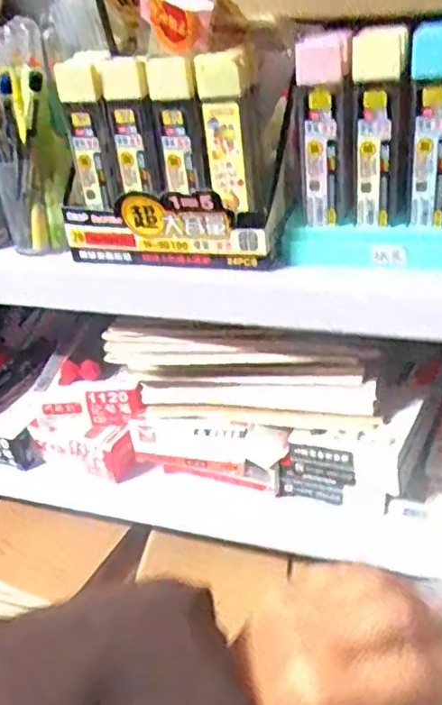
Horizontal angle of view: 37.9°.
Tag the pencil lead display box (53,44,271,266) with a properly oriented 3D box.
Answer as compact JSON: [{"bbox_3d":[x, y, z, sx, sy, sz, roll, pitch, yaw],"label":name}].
[{"bbox_3d":[-0.038,-0.114,0.394,0.135,0.119,0.036,8,34,23],"label":"pencil lead display box"}]

